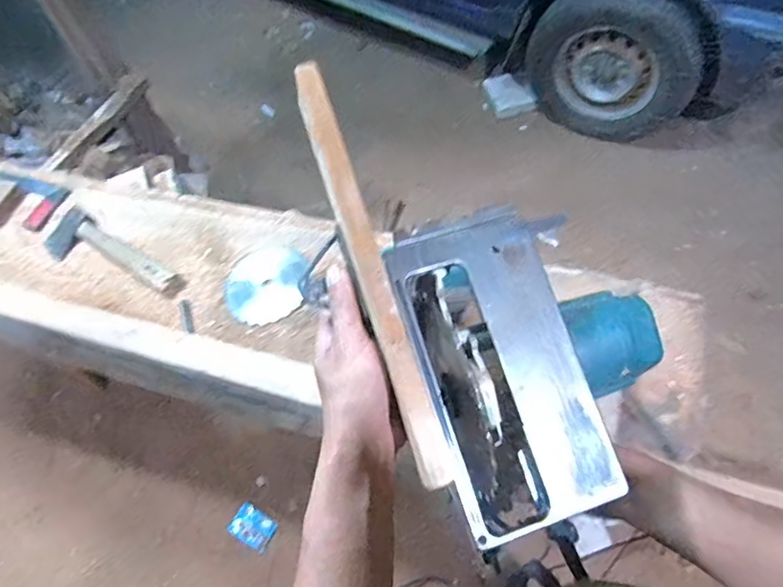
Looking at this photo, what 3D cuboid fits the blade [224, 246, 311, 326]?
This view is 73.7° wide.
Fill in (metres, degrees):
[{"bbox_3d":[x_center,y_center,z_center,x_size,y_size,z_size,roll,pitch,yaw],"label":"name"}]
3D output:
[{"bbox_3d":[-0.233,-0.018,0.981,0.161,0.007,0.148,-4,67,10],"label":"blade"}]

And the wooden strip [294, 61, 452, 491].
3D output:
[{"bbox_3d":[-0.018,-0.022,0.371,0.023,0.018,0.312,-17,81,-8],"label":"wooden strip"}]

